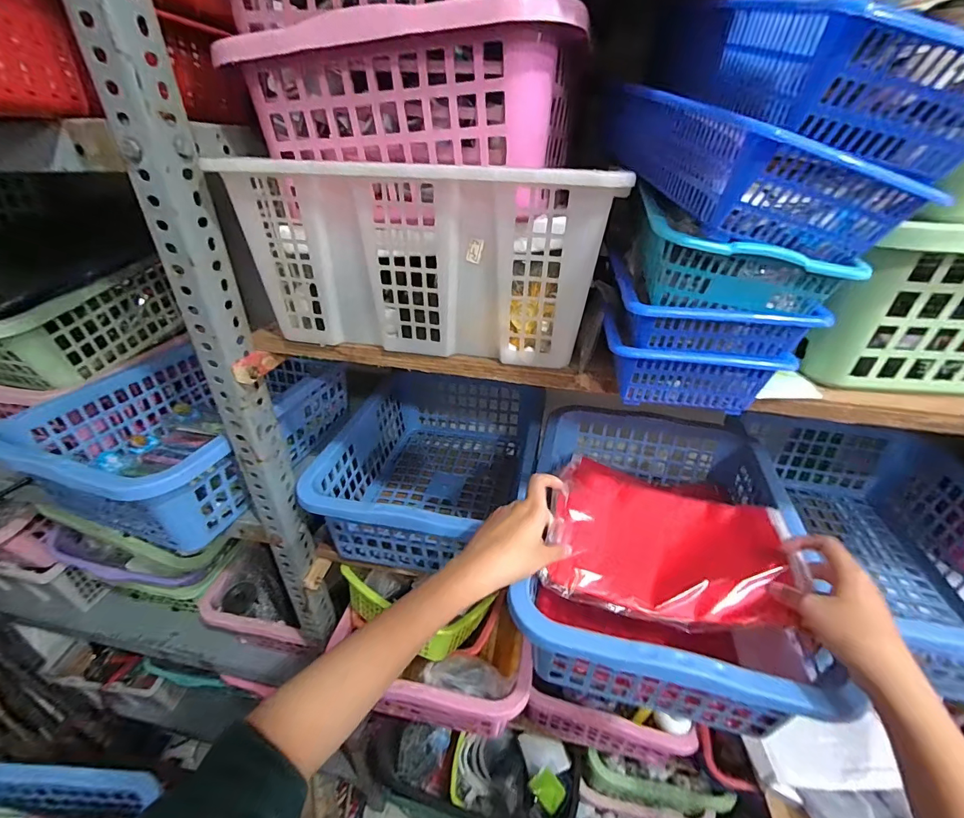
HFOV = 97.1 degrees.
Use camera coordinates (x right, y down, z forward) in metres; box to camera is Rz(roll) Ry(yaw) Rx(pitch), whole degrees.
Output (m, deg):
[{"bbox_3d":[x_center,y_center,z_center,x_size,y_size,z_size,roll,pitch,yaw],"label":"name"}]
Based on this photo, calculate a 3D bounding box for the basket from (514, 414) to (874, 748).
[{"bbox_3d":[0.221,0.158,0.554,0.298,0.139,0.407,9,35,13],"label":"basket"}]

